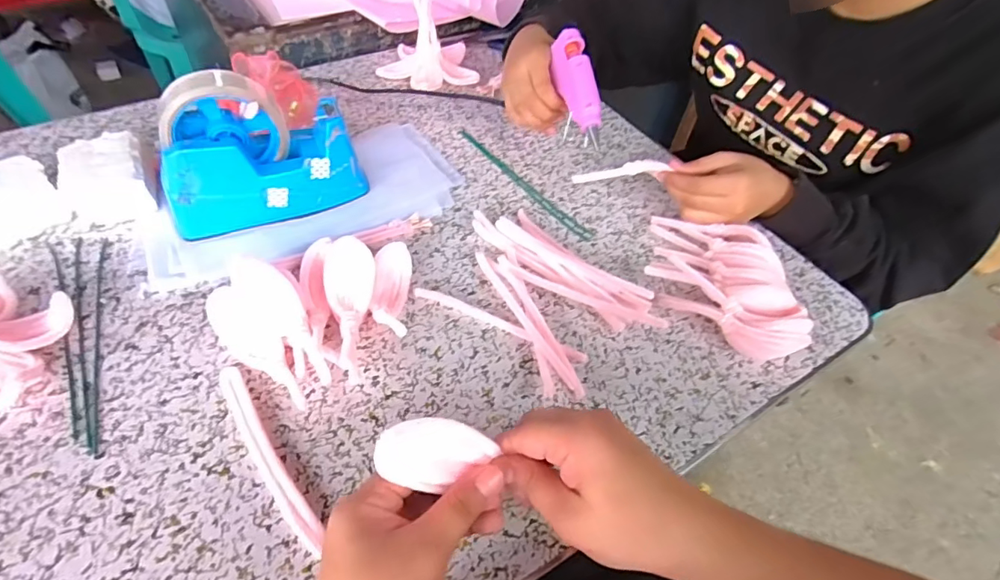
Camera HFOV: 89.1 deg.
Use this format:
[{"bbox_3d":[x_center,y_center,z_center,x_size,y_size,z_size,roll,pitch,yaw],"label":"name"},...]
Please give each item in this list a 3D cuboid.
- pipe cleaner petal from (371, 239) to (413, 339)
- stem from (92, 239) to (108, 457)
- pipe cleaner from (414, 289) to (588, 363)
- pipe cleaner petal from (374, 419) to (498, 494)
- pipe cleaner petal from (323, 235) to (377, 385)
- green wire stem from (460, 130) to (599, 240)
[{"bbox_3d":[-0.083,0.000,0.395,0.026,0.032,0.074,-1,51,-6],"label":"pipe cleaner petal"},{"bbox_3d":[-0.290,0.031,0.368,0.005,0.004,0.195,-17,54,-18],"label":"stem"},{"bbox_3d":[0.000,0.026,0.395,0.142,0.008,0.013,23,53,13],"label":"pipe cleaner"},{"bbox_3d":[-0.032,0.075,0.239,0.062,0.034,0.013,19,2,-37],"label":"pipe cleaner petal"},{"bbox_3d":[-0.109,0.015,0.374,0.036,0.022,0.109,-5,67,-9],"label":"pipe cleaner petal"},{"bbox_3d":[0.020,-0.109,0.511,0.016,0.004,0.196,-32,60,-27],"label":"green wire stem"}]

